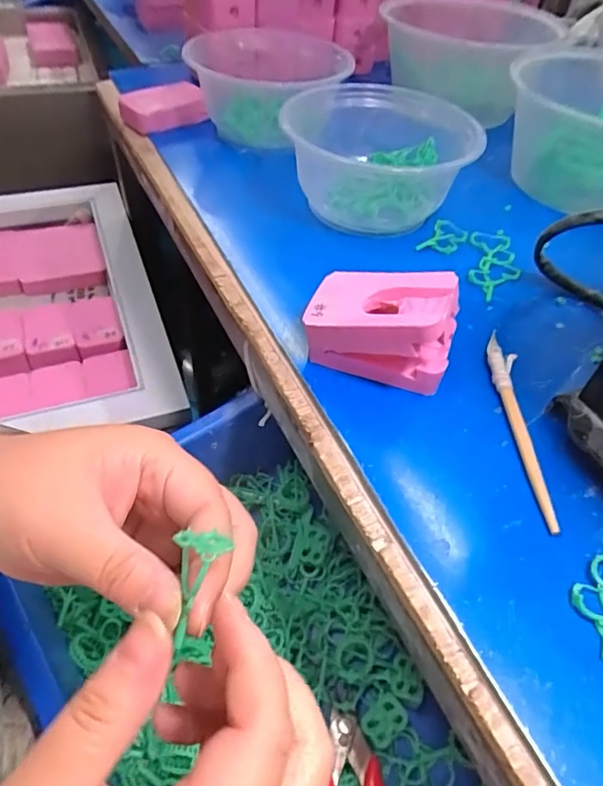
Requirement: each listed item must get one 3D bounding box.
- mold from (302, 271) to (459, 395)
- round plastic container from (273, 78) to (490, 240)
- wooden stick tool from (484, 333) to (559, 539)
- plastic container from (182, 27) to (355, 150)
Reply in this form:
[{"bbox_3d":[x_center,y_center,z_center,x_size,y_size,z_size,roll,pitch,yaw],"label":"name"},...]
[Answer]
[{"bbox_3d":[0.042,-0.036,0.276,0.073,0.050,0.044,22,51,14],"label":"mold"},{"bbox_3d":[0.051,-0.165,0.379,0.124,0.062,0.122,2,49,-3],"label":"round plastic container"},{"bbox_3d":[0.107,0.013,0.267,0.015,0.007,0.119,5,49,0],"label":"wooden stick tool"},{"bbox_3d":[-0.031,-0.260,0.454,0.133,0.058,0.136,5,49,0],"label":"plastic container"}]

